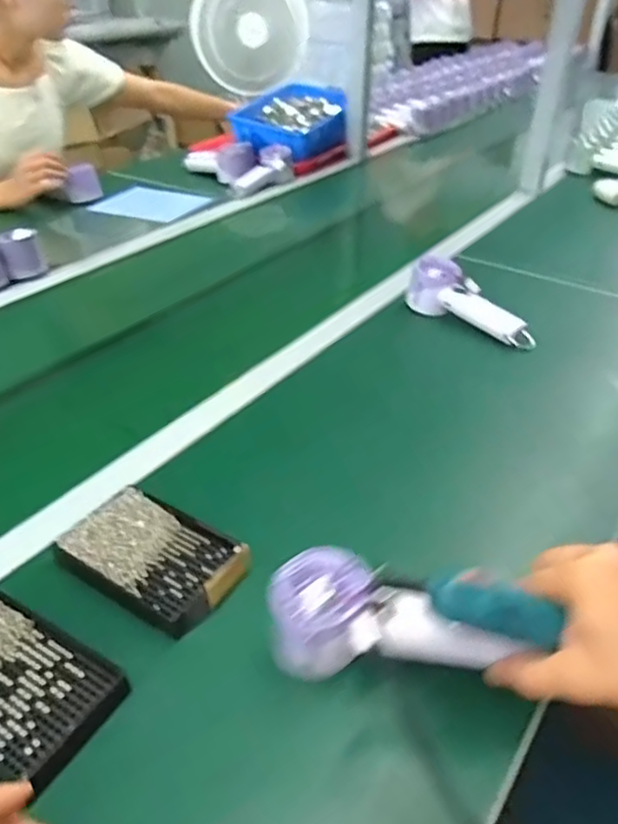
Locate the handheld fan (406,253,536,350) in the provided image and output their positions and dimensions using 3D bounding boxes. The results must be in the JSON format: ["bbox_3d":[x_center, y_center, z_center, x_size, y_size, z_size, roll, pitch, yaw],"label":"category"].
[{"bbox_3d":[0.222,-0.141,0.885,0.060,0.067,0.196,-30,58,-35],"label":"handheld fan"}]

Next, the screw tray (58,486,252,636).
[{"bbox_3d":[-0.126,0.116,0.525,0.144,0.018,0.092,21,40,26],"label":"screw tray"}]

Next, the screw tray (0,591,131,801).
[{"bbox_3d":[-0.203,0.183,0.437,0.137,0.018,0.087,21,40,26],"label":"screw tray"}]

